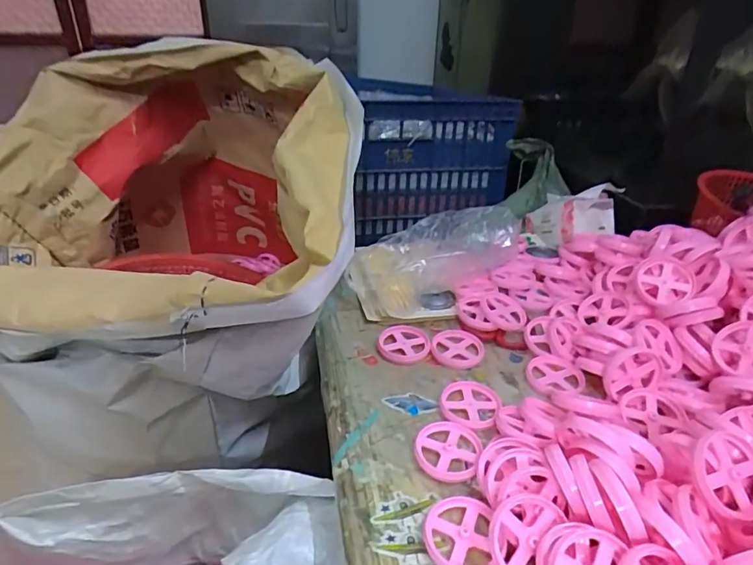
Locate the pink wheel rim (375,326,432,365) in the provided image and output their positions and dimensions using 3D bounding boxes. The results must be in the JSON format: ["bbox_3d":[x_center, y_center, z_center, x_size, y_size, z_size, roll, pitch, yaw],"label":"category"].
[{"bbox_3d":[0.035,0.075,0.611,0.062,0.009,0.068,1,29,-1],"label":"pink wheel rim"}]

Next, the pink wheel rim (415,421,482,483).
[{"bbox_3d":[0.069,0.157,0.467,0.060,0.011,0.067,6,29,9],"label":"pink wheel rim"}]

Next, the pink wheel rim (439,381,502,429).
[{"bbox_3d":[0.103,0.129,0.522,0.065,0.009,0.064,-2,33,1],"label":"pink wheel rim"}]

